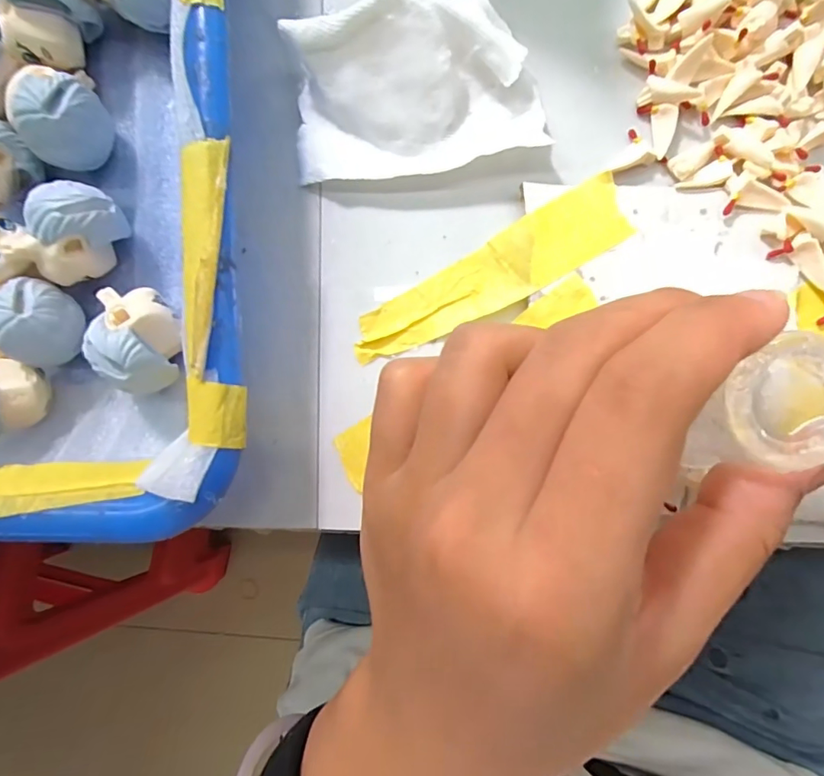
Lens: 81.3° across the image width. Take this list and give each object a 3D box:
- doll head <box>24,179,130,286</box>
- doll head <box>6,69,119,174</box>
[{"bbox_3d":[-0.094,-0.043,0.134,0.018,0.024,0.026,33,92,4],"label":"doll head"},{"bbox_3d":[-0.098,-0.076,0.135,0.018,0.026,0.025,37,92,4],"label":"doll head"}]

